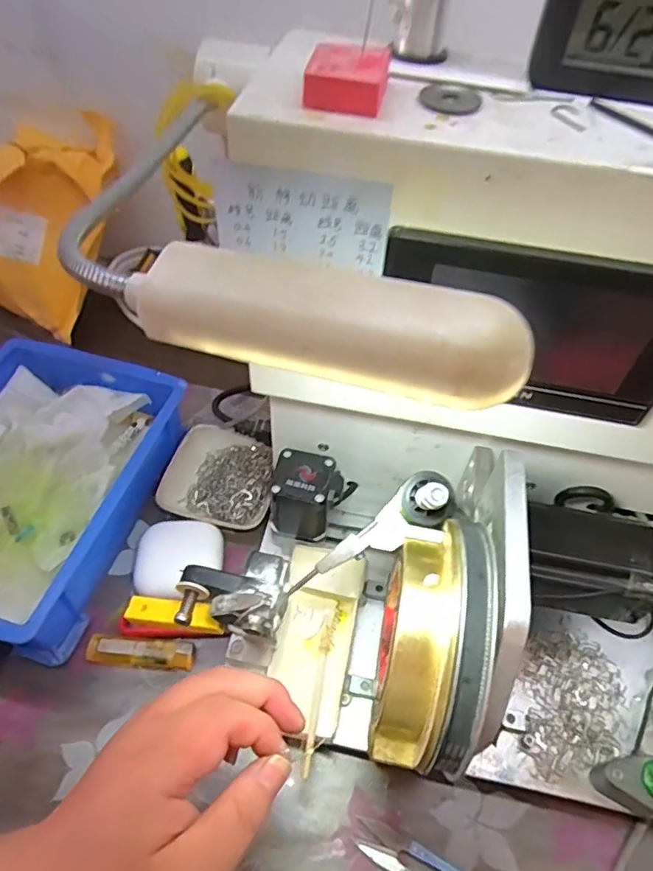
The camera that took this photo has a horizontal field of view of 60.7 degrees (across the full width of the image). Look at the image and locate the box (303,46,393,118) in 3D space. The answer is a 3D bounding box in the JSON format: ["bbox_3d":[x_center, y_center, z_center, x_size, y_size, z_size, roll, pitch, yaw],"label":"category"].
[{"bbox_3d":[0.009,-0.136,0.212,0.029,0.012,0.034,9,52,4],"label":"box"}]

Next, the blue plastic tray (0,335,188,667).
[{"bbox_3d":[-0.243,0.039,0.464,0.186,0.076,0.249,15,53,8],"label":"blue plastic tray"}]

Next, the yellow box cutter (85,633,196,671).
[{"bbox_3d":[-0.137,0.159,0.410,0.075,0.009,0.019,3,52,-1],"label":"yellow box cutter"}]

